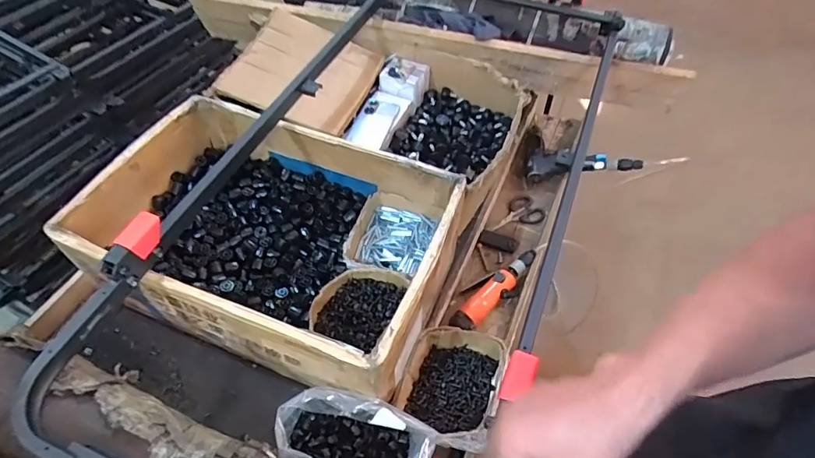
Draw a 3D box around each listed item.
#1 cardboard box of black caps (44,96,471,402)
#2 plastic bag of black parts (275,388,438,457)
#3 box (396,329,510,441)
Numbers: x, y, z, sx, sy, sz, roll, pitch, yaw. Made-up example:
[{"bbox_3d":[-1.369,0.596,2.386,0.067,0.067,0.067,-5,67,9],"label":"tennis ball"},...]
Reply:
[{"bbox_3d":[-0.207,0.008,0.779,0.524,0.163,0.350,18,55,12],"label":"cardboard box of black caps"},{"bbox_3d":[-0.067,0.282,0.630,0.188,0.104,0.123,17,55,11],"label":"plastic bag of black parts"},{"bbox_3d":[0.063,0.223,0.715,0.136,0.071,0.156,16,55,10],"label":"box"}]

